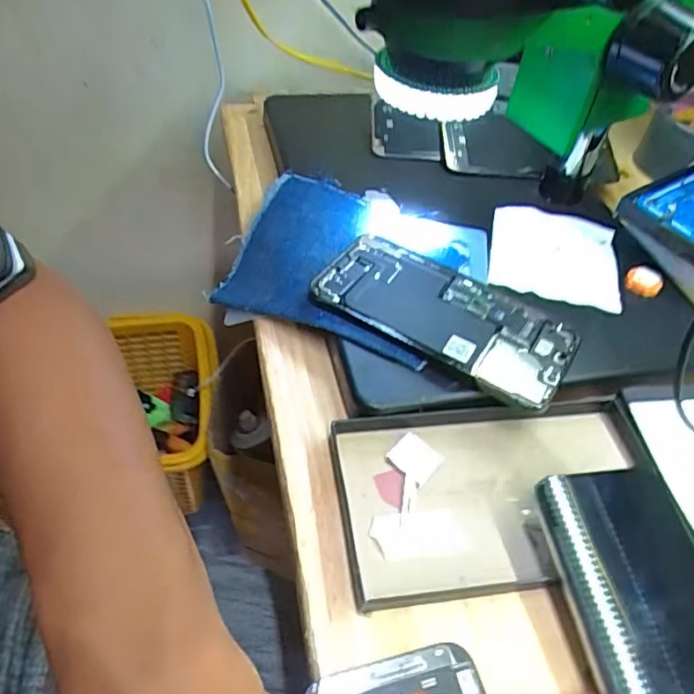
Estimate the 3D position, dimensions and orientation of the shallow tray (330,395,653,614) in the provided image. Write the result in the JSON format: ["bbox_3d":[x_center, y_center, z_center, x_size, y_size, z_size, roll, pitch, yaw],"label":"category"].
[{"bbox_3d":[0.086,0.078,0.310,0.176,0.026,0.098,-4,48,-9],"label":"shallow tray"}]

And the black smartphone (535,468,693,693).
[{"bbox_3d":[0.136,0.122,0.258,0.068,0.015,0.138,-6,57,-9],"label":"black smartphone"}]

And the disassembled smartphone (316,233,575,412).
[{"bbox_3d":[0.061,-0.021,0.362,0.157,0.007,0.076,31,56,18],"label":"disassembled smartphone"}]

